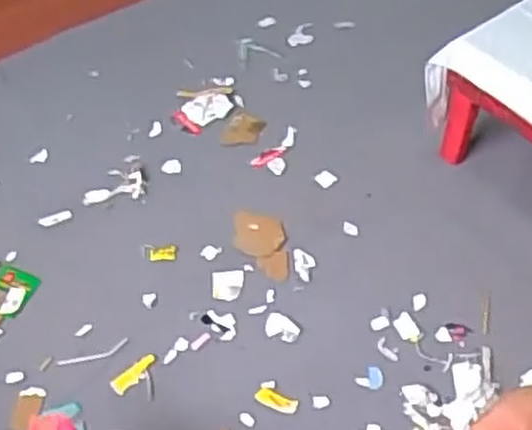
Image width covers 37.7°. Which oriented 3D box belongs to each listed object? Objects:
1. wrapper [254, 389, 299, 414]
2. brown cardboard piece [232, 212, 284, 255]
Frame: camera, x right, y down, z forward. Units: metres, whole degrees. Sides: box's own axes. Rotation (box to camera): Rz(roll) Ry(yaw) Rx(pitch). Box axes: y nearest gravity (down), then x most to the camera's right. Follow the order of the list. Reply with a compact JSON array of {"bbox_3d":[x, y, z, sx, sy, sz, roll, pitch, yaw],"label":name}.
[{"bbox_3d":[0.021,0.364,1.524,0.085,0.008,0.035,19,51,18],"label":"wrapper"},{"bbox_3d":[-0.017,0.041,1.805,0.113,0.013,0.133,-3,44,1],"label":"brown cardboard piece"}]

